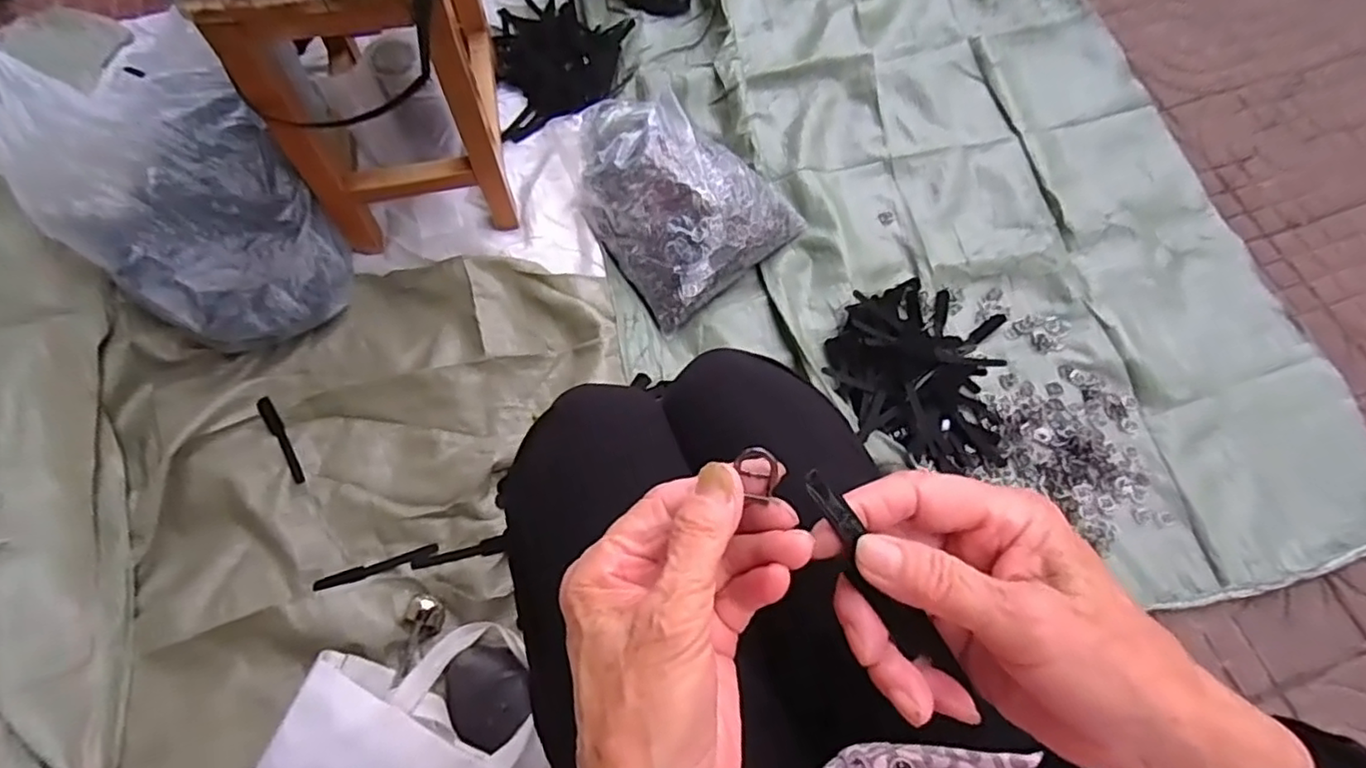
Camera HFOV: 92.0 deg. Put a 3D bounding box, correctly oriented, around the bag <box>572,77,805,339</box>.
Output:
[{"bbox_3d":[-0.001,-0.249,0.845,0.236,0.081,0.281,-32,75,-11],"label":"bag"}]

